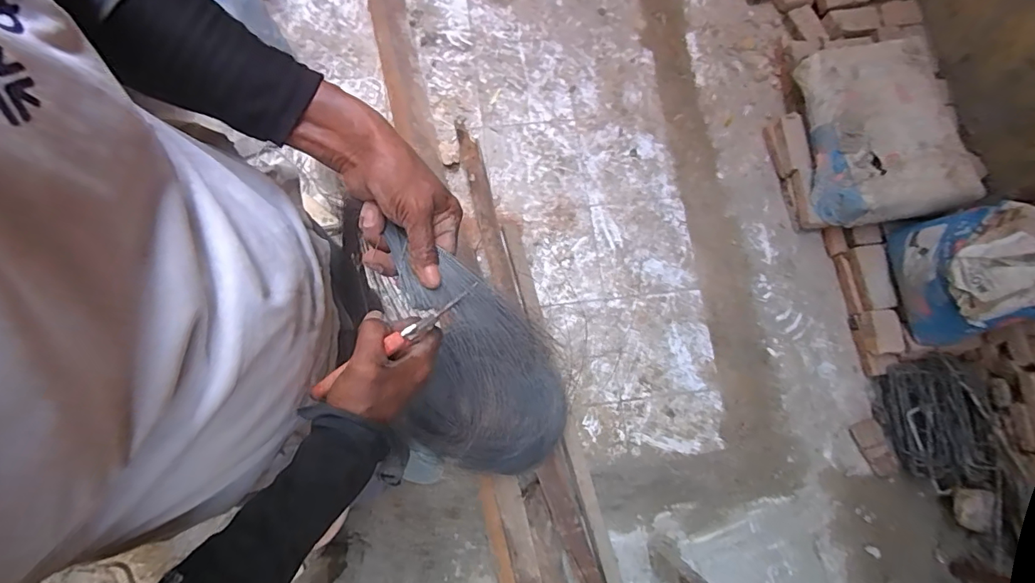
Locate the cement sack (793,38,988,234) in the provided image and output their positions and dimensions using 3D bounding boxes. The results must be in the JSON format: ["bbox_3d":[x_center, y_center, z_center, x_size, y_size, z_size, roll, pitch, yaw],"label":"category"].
[{"bbox_3d":[1.020,-0.456,1.344,0.371,0.140,0.525,-2,79,-3],"label":"cement sack"}]

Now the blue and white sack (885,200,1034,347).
[{"bbox_3d":[1.117,-0.049,1.189,0.188,0.274,0.321,-18,80,-6],"label":"blue and white sack"}]

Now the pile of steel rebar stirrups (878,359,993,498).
[{"bbox_3d":[1.124,0.357,1.298,0.203,0.115,0.352,-2,79,-3],"label":"pile of steel rebar stirrups"}]

